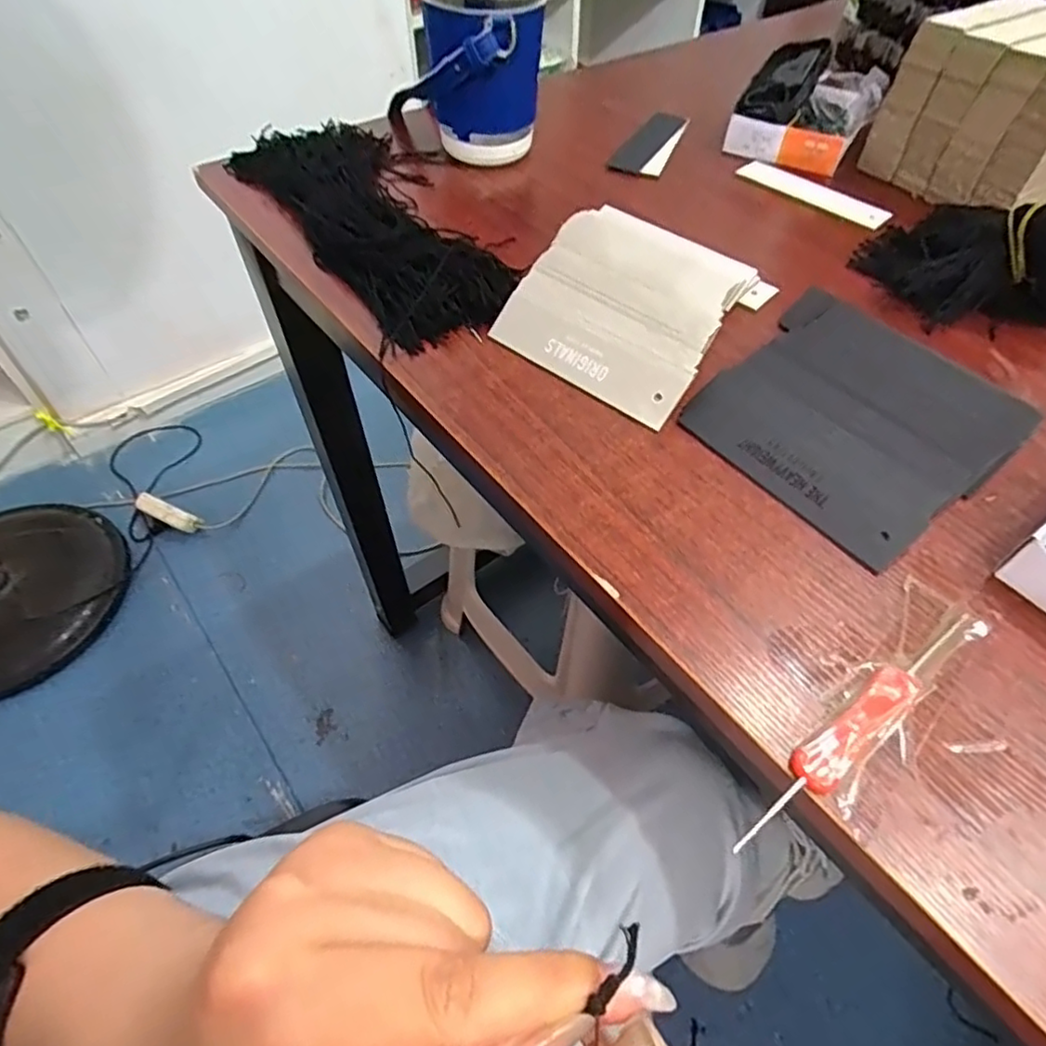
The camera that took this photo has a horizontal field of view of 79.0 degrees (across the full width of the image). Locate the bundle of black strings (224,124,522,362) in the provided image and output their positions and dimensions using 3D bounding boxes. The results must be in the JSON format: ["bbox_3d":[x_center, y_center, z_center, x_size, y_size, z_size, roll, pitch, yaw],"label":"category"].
[{"bbox_3d":[-0.116,-0.223,0.455,0.134,0.039,0.293,-23,56,-17],"label":"bundle of black strings"}]

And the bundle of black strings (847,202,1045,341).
[{"bbox_3d":[0.293,-0.172,0.411,0.138,0.063,0.097,27,57,19],"label":"bundle of black strings"}]

